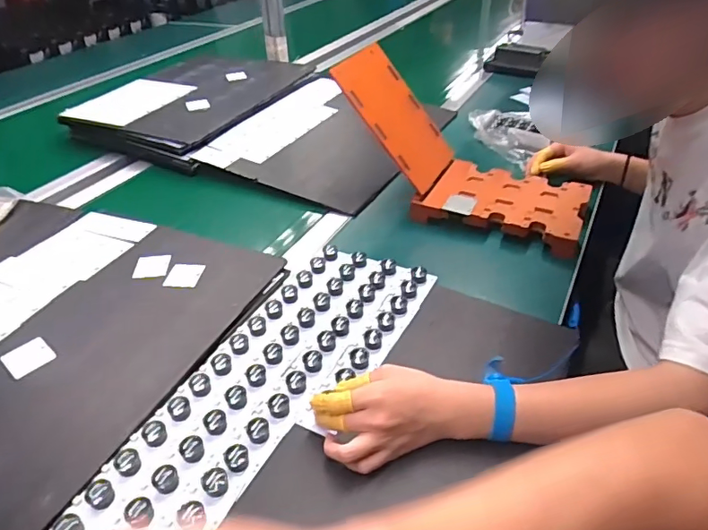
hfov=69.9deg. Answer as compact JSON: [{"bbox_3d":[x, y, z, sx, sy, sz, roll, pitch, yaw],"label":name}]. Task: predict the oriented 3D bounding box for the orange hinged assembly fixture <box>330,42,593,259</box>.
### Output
[{"bbox_3d":[0.176,-0.191,0.787,0.385,0.219,0.164,17,39,24],"label":"orange hinged assembly fixture"}]

